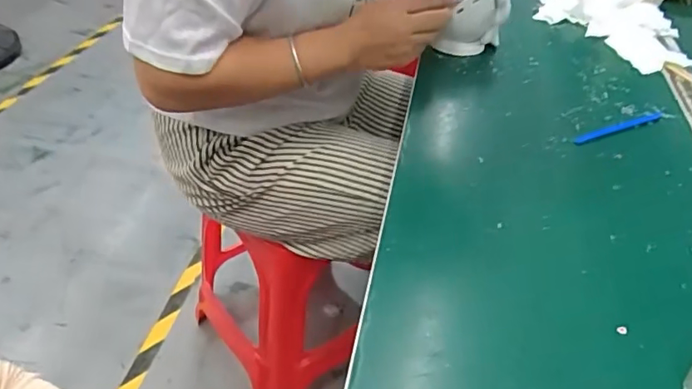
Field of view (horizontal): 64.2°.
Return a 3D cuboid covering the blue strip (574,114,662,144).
[{"bbox_3d":[0.288,-0.072,0.586,0.138,0.005,0.013,-16,45,-26],"label":"blue strip"}]

